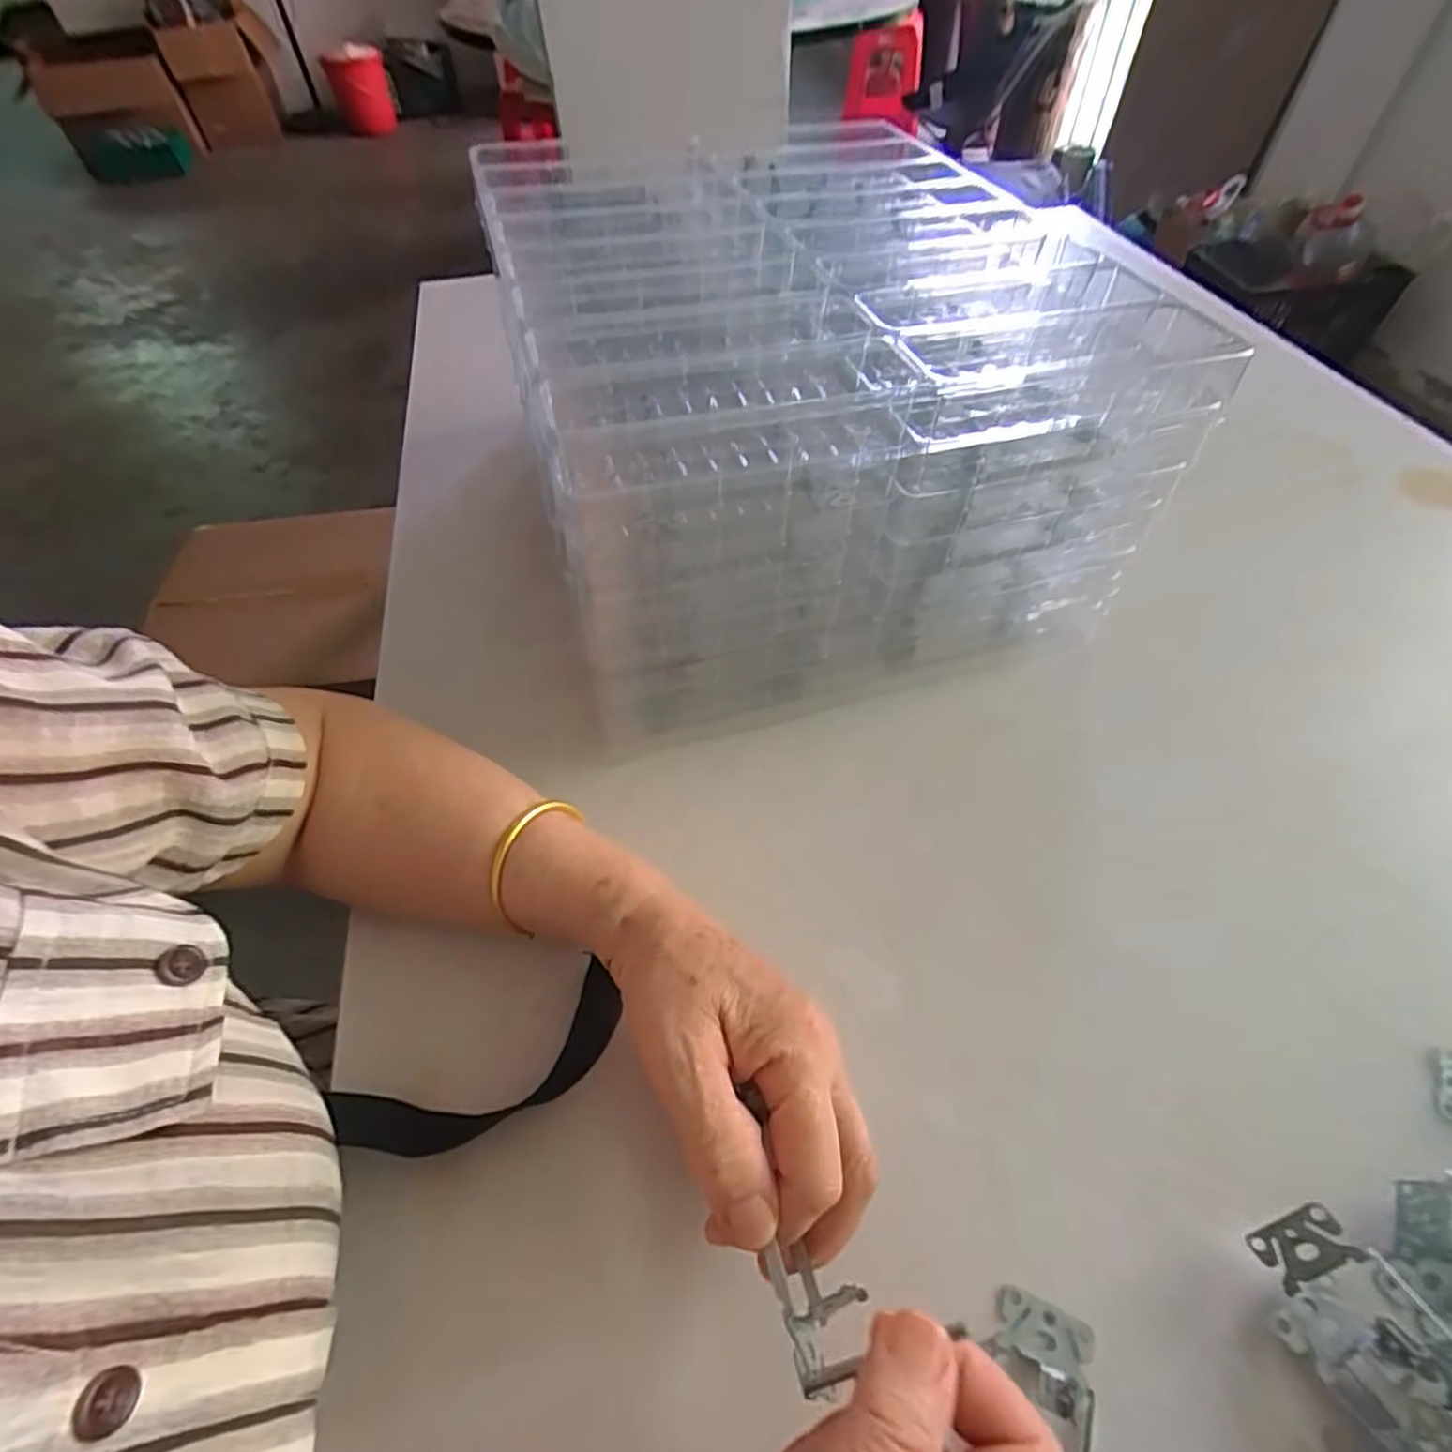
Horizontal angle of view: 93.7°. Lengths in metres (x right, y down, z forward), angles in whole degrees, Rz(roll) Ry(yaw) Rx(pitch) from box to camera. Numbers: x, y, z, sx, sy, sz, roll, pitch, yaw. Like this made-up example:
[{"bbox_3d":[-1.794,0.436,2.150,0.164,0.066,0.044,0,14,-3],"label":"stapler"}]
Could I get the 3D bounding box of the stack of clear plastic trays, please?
[{"bbox_3d":[0.047,-0.213,0.480,0.335,0.197,0.363,-13,53,-6],"label":"stack of clear plastic trays"}]

